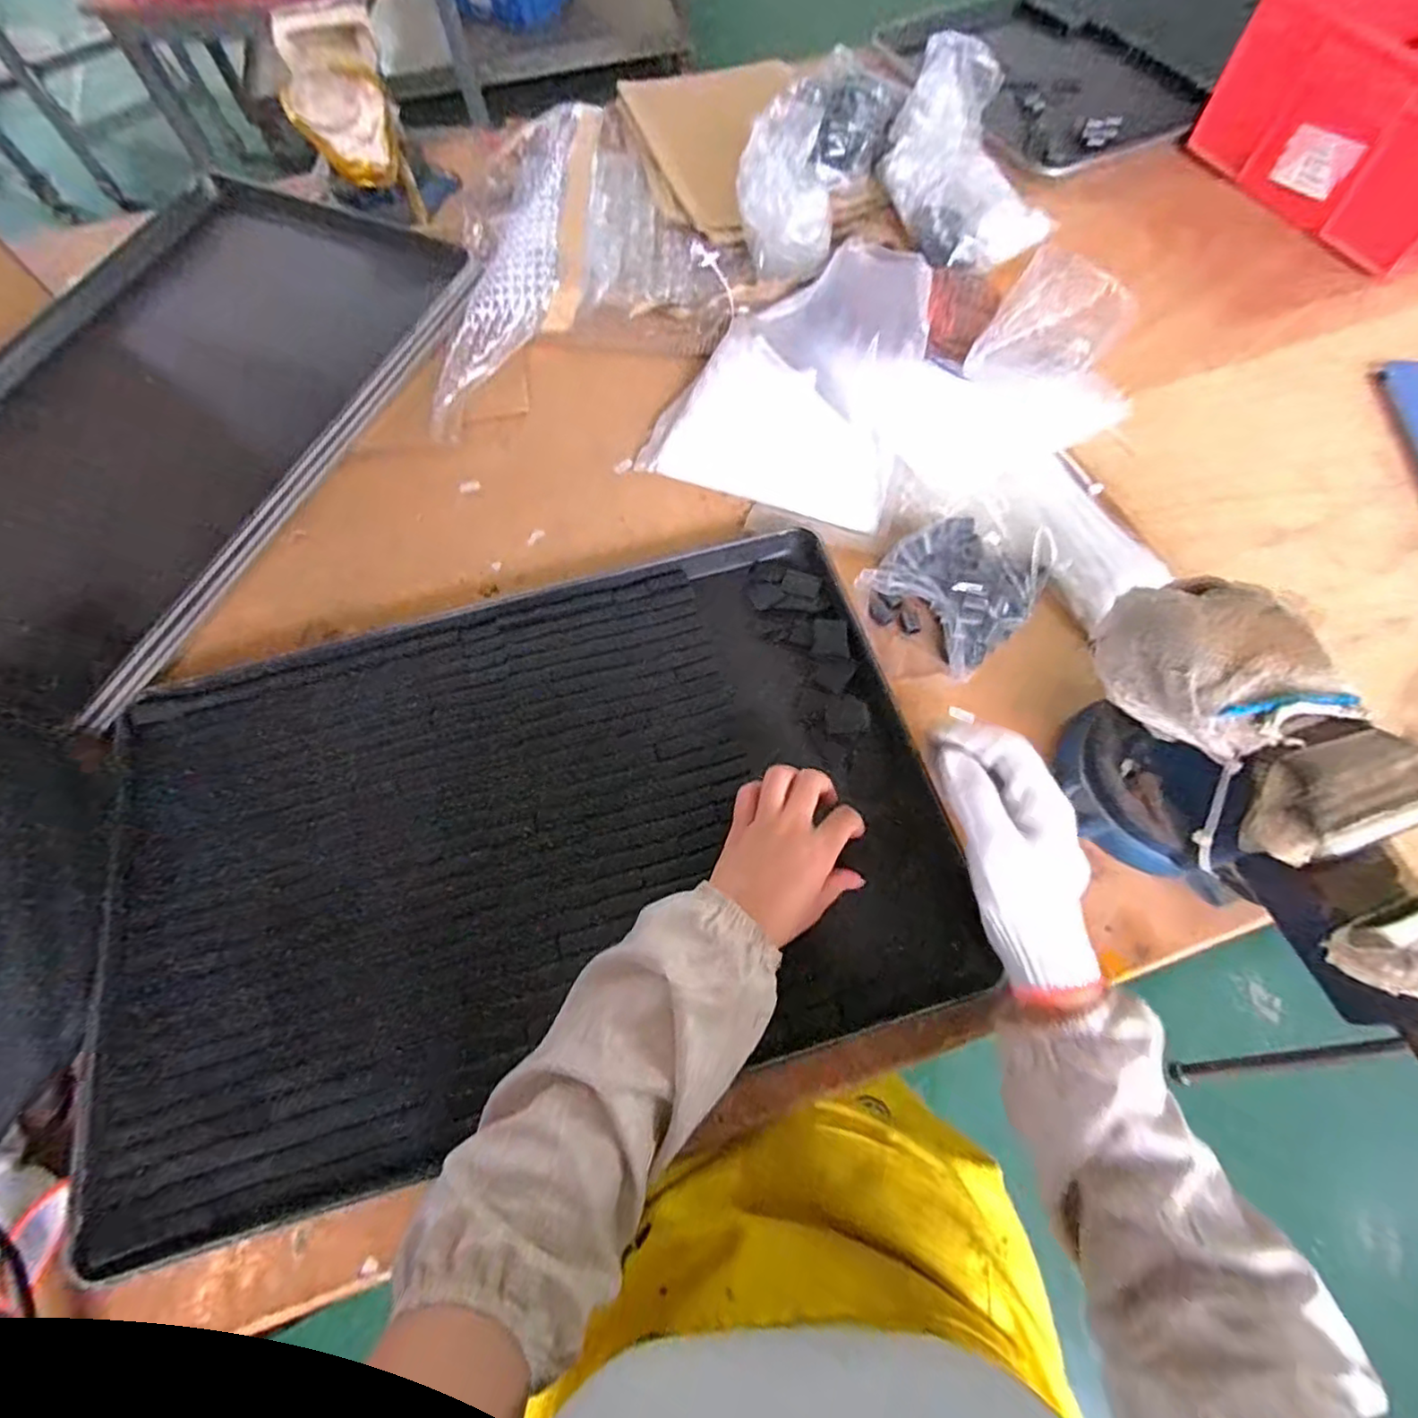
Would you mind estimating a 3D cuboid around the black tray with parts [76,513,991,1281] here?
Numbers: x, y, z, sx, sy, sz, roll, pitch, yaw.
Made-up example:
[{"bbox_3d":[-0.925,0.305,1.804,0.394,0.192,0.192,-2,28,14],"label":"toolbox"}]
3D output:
[{"bbox_3d":[-0.131,0.088,0.477,0.578,0.028,0.379,-15,66,-4],"label":"black tray with parts"}]

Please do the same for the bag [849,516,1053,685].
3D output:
[{"bbox_3d":[0.206,-0.101,0.544,0.143,0.058,0.118,-41,71,-14],"label":"bag"}]

